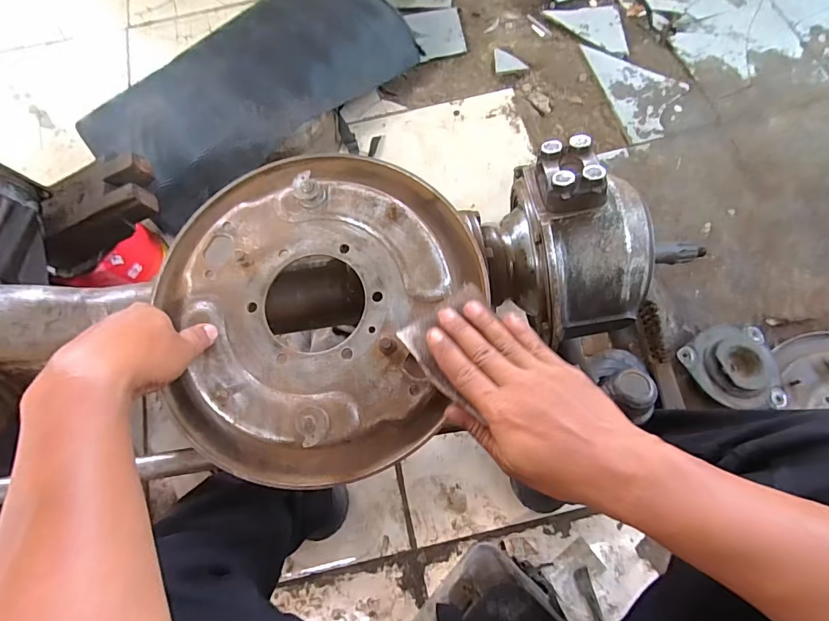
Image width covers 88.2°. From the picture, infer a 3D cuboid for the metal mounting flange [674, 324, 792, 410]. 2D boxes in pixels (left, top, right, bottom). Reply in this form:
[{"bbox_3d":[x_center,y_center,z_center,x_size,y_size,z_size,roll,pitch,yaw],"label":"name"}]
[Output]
[{"bbox_3d":[0.498,0.093,0.666,0.132,0.055,0.133,-1,73,2],"label":"metal mounting flange"}]

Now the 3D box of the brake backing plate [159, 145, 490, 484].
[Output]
[{"bbox_3d":[-0.098,-0.011,0.384,0.289,0.035,0.295,-1,74,2],"label":"brake backing plate"}]

